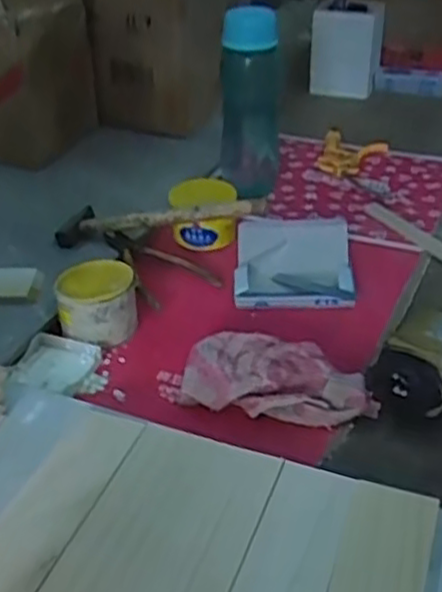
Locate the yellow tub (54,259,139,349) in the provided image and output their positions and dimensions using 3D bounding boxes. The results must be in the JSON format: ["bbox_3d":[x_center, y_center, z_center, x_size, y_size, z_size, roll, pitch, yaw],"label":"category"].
[{"bbox_3d":[-0.124,0.004,0.742,0.079,0.049,0.078,-4,33,-5],"label":"yellow tub"}]

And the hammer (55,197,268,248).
[{"bbox_3d":[-0.068,-0.089,0.841,0.245,0.027,0.069,-5,31,21],"label":"hammer"}]

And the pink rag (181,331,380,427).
[{"bbox_3d":[0.052,0.072,0.648,0.163,0.032,0.074,8,35,11],"label":"pink rag"}]

